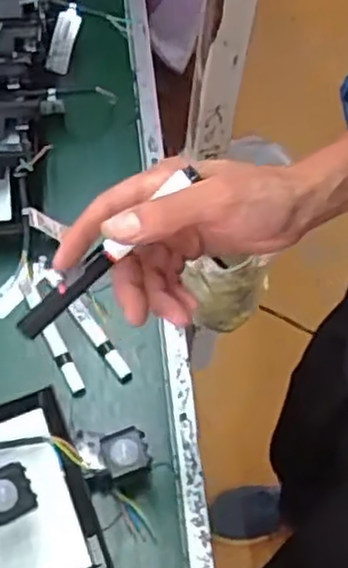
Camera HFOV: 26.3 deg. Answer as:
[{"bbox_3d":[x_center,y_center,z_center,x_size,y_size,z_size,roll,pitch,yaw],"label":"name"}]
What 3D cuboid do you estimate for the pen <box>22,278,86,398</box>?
[{"bbox_3d":[-0.124,0.053,0.759,0.016,0.014,0.135,-23,65,-16],"label":"pen"}]

